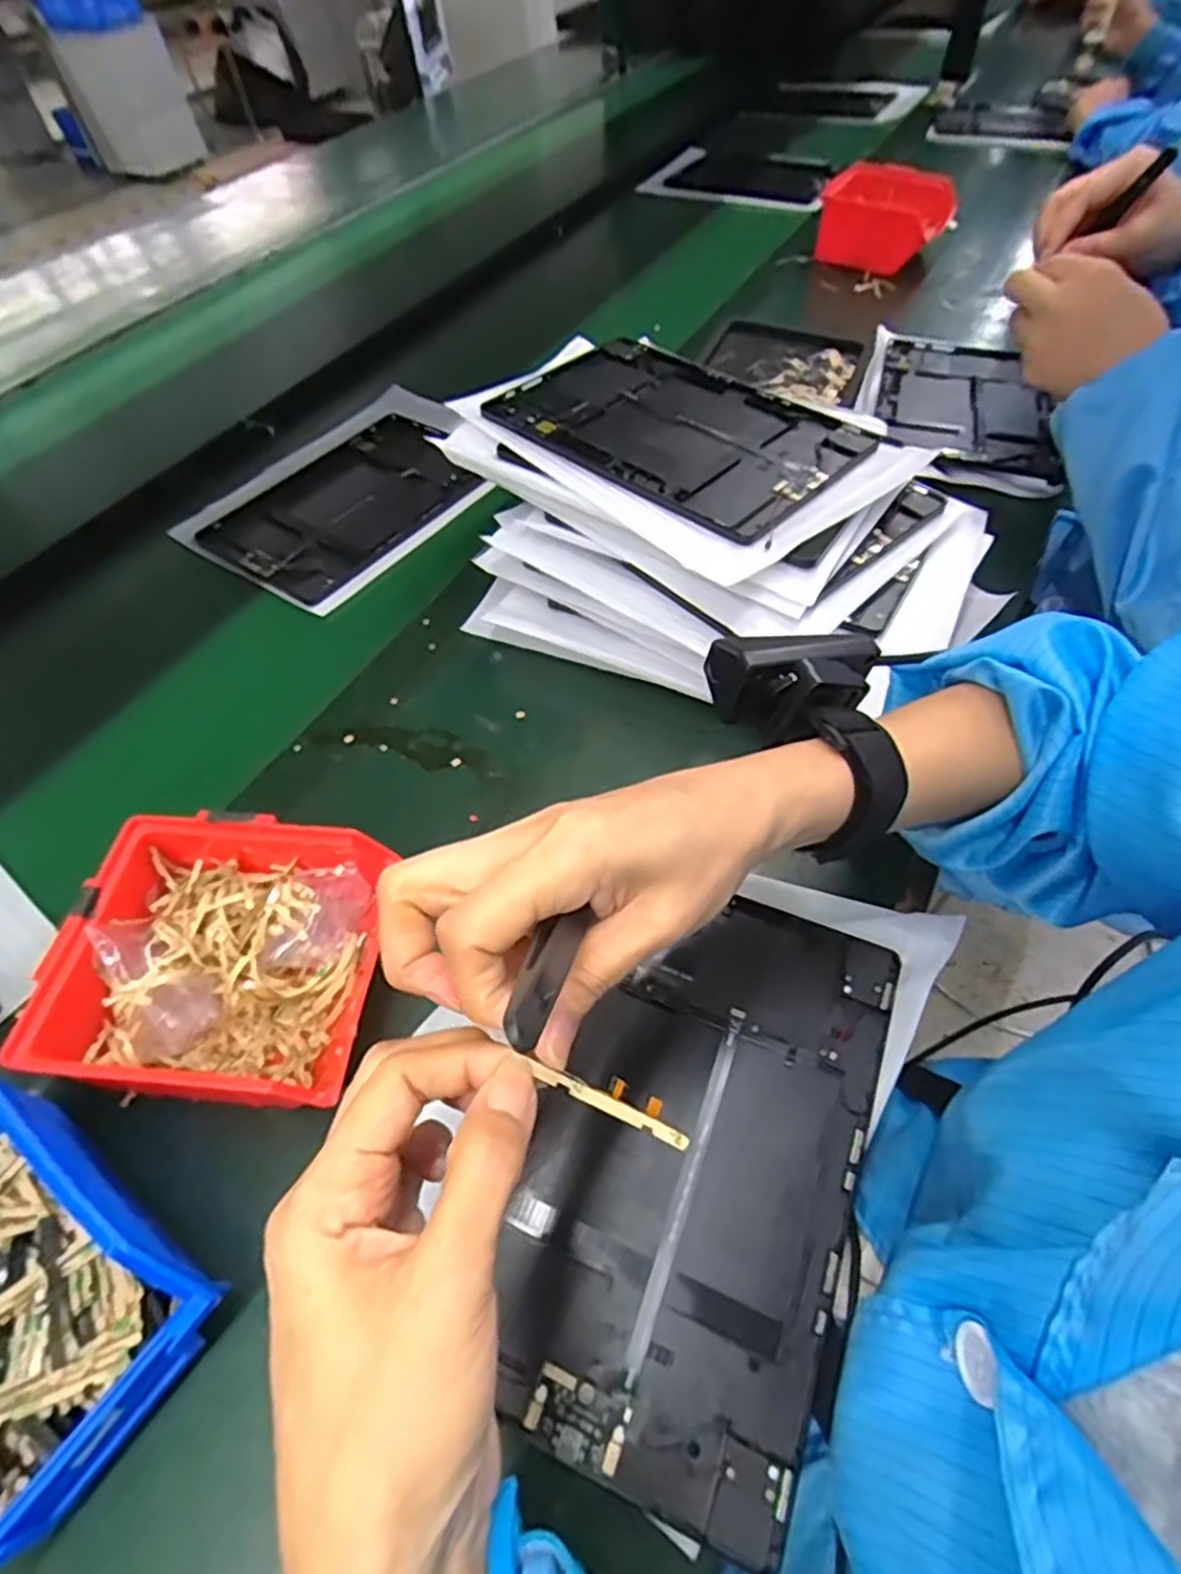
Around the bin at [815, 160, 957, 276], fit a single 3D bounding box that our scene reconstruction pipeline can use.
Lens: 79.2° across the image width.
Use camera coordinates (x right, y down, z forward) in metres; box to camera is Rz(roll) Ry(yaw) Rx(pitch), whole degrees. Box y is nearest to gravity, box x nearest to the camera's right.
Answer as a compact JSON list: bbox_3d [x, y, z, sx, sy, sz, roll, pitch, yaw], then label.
[{"bbox_3d":[0.352,-0.679,0.858,0.145,0.082,0.138,11,53,12],"label":"bin"}]

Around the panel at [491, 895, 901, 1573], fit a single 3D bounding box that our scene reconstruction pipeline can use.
[{"bbox_3d":[0.049,0.157,0.314,0.130,0.011,0.230,18,58,16],"label":"panel"}]

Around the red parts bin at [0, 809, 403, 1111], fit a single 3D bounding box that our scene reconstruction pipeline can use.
[{"bbox_3d":[-0.167,0.084,0.340,0.129,0.069,0.123,4,55,7],"label":"red parts bin"}]

